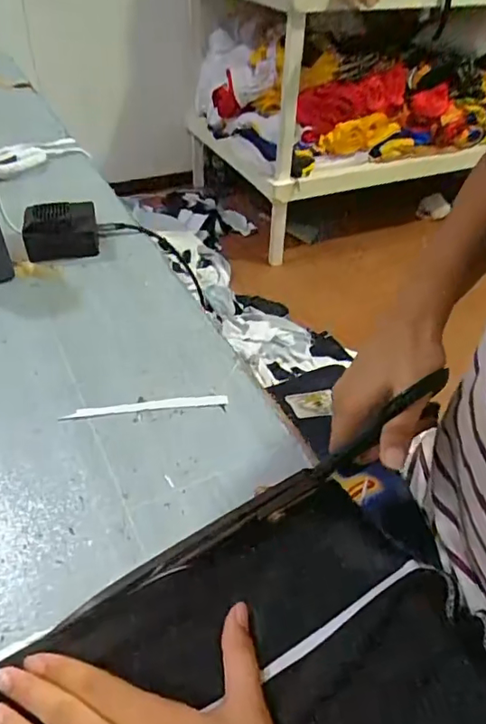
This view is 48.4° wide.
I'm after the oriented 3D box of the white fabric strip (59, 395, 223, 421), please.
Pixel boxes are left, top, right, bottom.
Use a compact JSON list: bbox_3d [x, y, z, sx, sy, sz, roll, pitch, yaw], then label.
[{"bbox_3d":[-0.077,0.036,0.437,0.128,0.004,0.011,-5,48,-7],"label":"white fabric strip"}]

